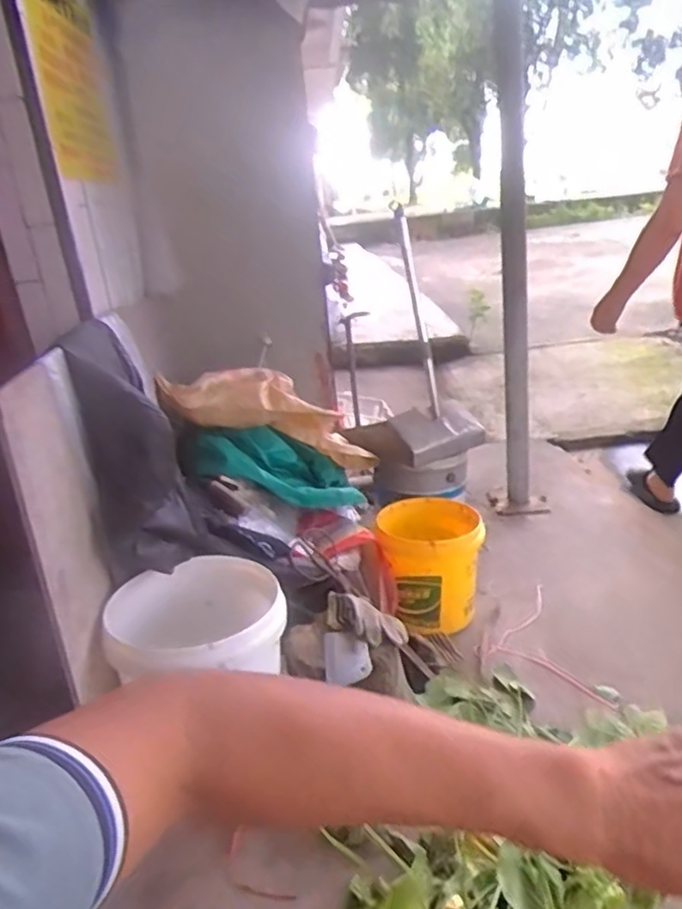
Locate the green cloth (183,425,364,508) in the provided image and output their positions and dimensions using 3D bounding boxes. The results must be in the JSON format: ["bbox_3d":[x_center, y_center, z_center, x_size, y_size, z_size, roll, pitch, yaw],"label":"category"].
[{"bbox_3d":[-0.175,0.029,1.804,0.483,0.154,0.218,17,17,-9],"label":"green cloth"}]

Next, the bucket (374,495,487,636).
[{"bbox_3d":[0.242,0.285,1.702,0.258,0.275,0.258,-8,21,3],"label":"bucket"}]

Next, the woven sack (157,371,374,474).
[{"bbox_3d":[-0.204,-0.126,1.887,0.637,0.155,0.221,19,18,-5],"label":"woven sack"}]

